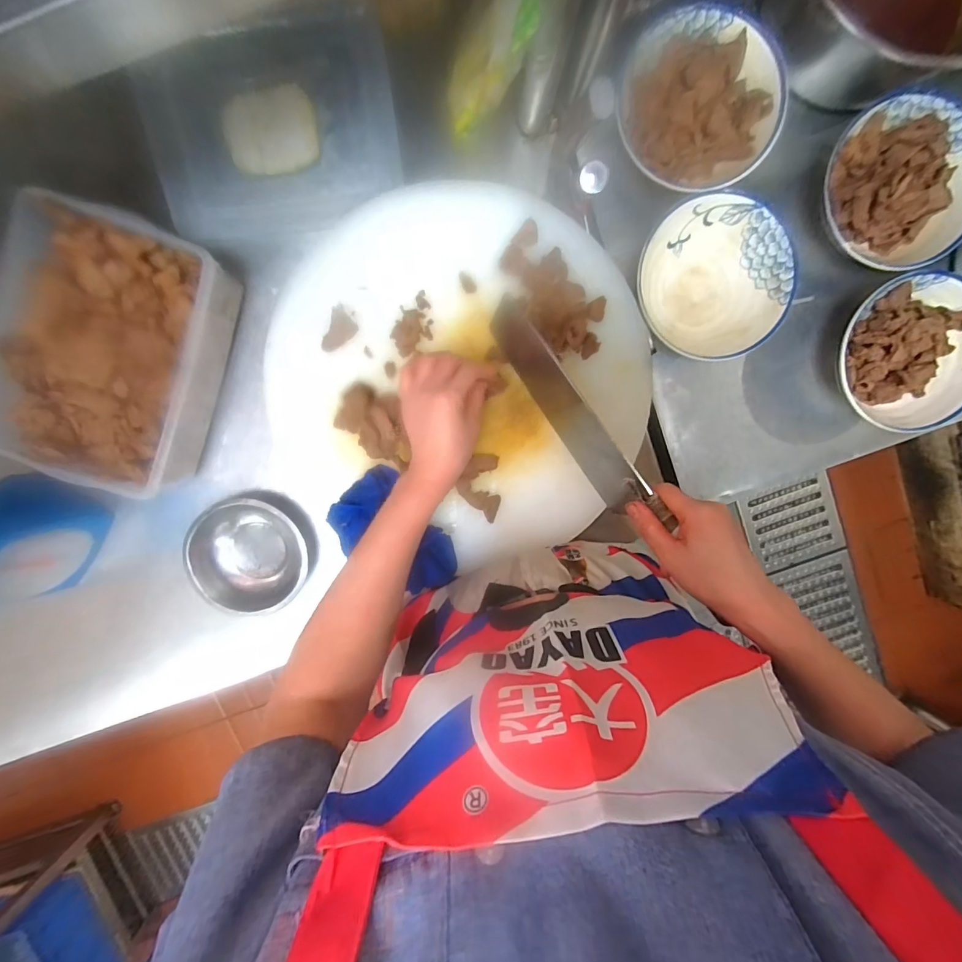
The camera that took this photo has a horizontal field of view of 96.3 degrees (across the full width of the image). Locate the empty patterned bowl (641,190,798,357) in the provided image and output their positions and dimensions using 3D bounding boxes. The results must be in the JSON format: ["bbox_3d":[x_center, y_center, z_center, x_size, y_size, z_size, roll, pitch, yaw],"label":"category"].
[{"bbox_3d":[0.253,-0.222,0.479,0.159,0.066,0.147,0,98,0],"label":"empty patterned bowl"}]

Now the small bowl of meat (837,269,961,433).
[{"bbox_3d":[0.477,-0.142,0.493,0.163,0.060,0.161,0,98,0],"label":"small bowl of meat"}]

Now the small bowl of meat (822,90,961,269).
[{"bbox_3d":[0.450,-0.314,0.460,0.156,0.058,0.170,-26,97,3],"label":"small bowl of meat"}]

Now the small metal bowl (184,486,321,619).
[{"bbox_3d":[-0.277,0.086,0.523,0.134,0.045,0.138,0,98,0],"label":"small metal bowl"}]

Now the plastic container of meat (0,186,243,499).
[{"bbox_3d":[-0.395,-0.136,0.467,0.198,0.083,0.271,17,97,-2],"label":"plastic container of meat"}]

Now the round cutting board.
[{"bbox_3d":[-0.023,-0.114,0.459,0.393,0.049,0.366,0,98,0],"label":"round cutting board"}]

